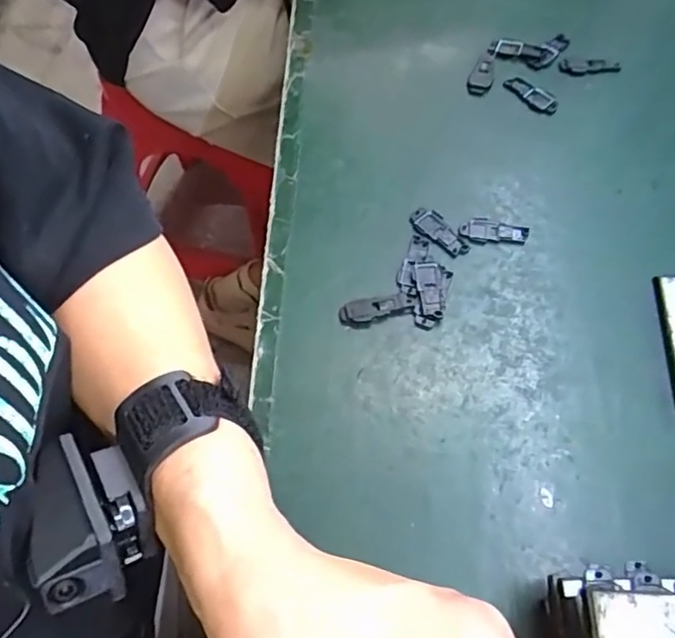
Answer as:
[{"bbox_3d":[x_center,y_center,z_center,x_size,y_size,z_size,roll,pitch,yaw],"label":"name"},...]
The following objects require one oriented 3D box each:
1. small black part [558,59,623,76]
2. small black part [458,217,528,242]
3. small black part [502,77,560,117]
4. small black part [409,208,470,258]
[{"bbox_3d":[0.178,-0.178,0.432,0.044,0.004,0.013,-1,62,2],"label":"small black part"},{"bbox_3d":[0.094,-0.053,0.364,0.039,0.004,0.013,7,62,7],"label":"small black part"},{"bbox_3d":[0.135,-0.155,0.423,0.017,0.004,0.039,-38,66,-16],"label":"small black part"},{"bbox_3d":[0.060,-0.052,0.364,0.017,0.004,0.039,-34,65,-15],"label":"small black part"}]

